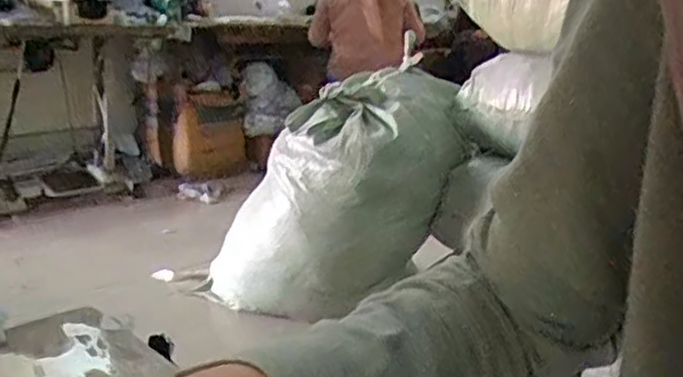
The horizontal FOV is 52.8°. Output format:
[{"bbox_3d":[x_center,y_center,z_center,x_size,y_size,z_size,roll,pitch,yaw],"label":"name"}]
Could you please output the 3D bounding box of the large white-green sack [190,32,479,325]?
[{"bbox_3d":[0.016,0.101,1.964,0.508,0.945,0.382,2,41,-36],"label":"large white-green sack"}]

